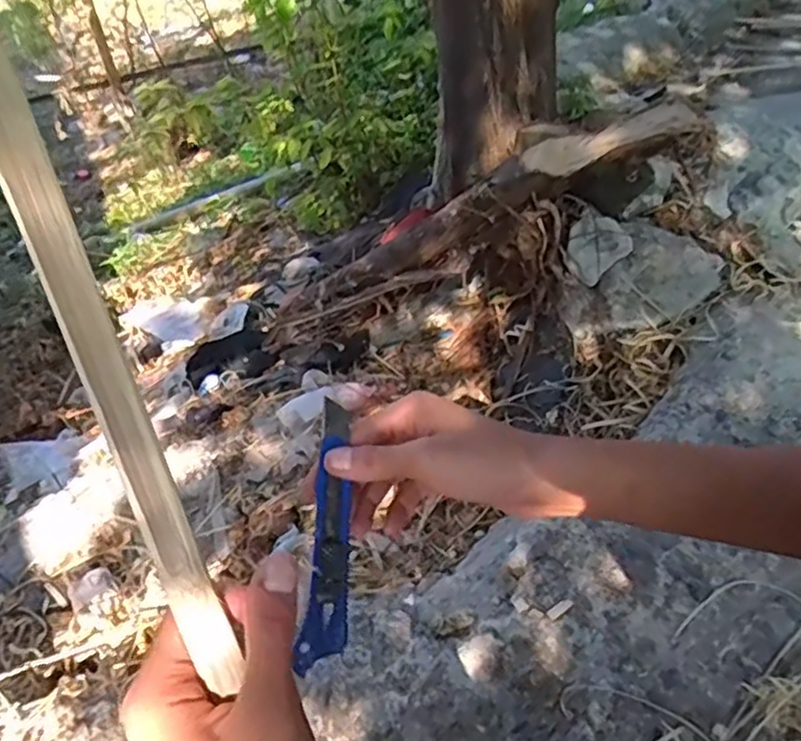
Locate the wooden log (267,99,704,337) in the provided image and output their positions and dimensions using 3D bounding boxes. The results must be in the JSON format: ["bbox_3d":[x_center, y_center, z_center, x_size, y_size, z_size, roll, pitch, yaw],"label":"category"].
[{"bbox_3d":[0.062,-0.237,1.214,0.933,0.090,0.114,-21,27,44],"label":"wooden log"}]

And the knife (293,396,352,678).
[{"bbox_3d":[-0.045,0.101,0.426,0.028,0.011,0.160,1,80,9],"label":"knife"}]

